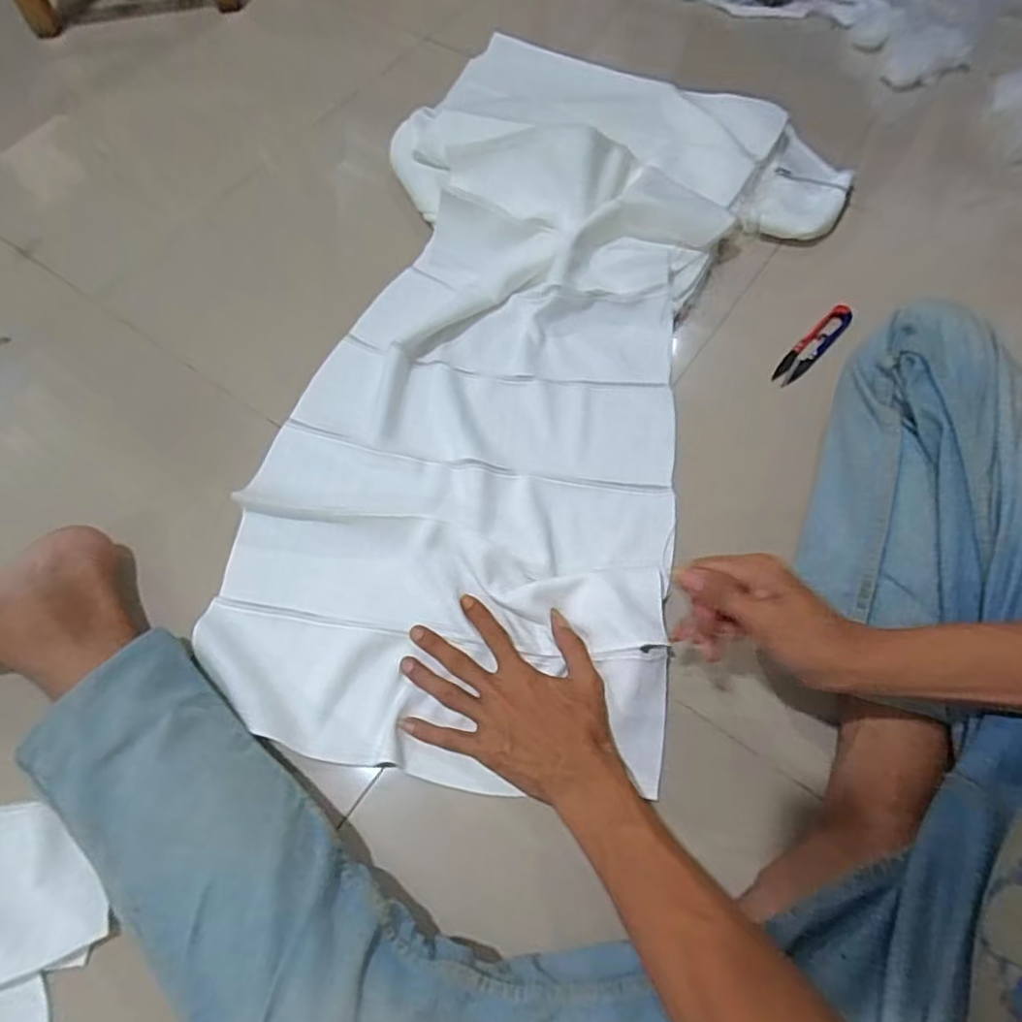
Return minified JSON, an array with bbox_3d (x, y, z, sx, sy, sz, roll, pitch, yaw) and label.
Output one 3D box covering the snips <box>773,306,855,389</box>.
[{"bbox_3d":[0.306,-0.168,0.640,0.026,0.017,0.115,41,72,20],"label":"snips"}]

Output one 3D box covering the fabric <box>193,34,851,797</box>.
[{"bbox_3d":[0.022,-0.181,0.626,0.452,0.064,0.846,21,69,13],"label":"fabric"}]

